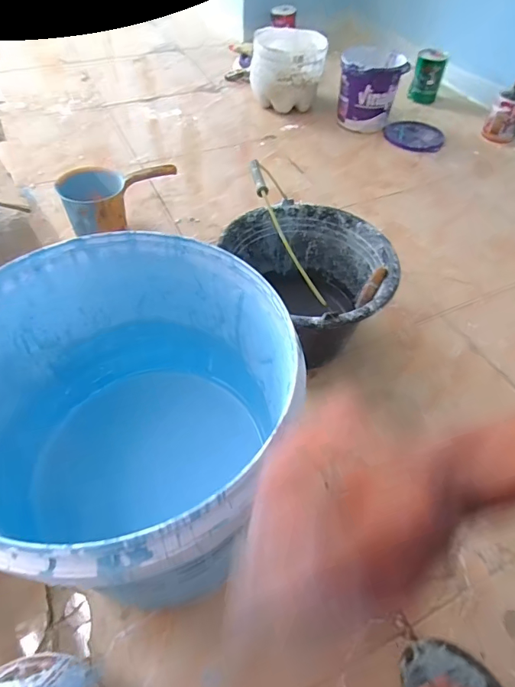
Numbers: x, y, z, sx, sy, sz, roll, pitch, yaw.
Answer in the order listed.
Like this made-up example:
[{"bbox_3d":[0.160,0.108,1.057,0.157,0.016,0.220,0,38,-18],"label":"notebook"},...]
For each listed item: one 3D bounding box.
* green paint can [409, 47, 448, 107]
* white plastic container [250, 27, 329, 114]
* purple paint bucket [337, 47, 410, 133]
[{"bbox_3d":[0.587,-0.917,1.496,0.098,0.160,0.089,17,45,12],"label":"green paint can"},{"bbox_3d":[0.097,-0.890,1.425,0.226,0.206,0.238,8,43,3],"label":"white plastic container"},{"bbox_3d":[0.346,-0.789,1.361,0.182,0.194,0.176,13,44,7],"label":"purple paint bucket"}]

